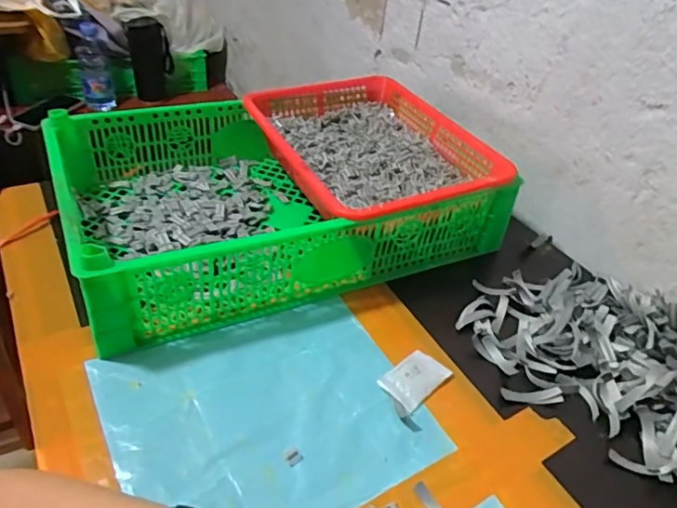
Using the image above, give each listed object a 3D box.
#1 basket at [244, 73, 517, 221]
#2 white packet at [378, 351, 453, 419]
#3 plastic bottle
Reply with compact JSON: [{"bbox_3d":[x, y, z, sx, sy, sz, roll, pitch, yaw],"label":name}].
[{"bbox_3d":[0.042,-0.127,0.672,0.252,0.070,0.308,-13,42,-24],"label":"basket"},{"bbox_3d":[0.068,0.114,0.483,0.039,0.012,0.072,35,45,31],"label":"white packet"},{"bbox_3d":[-0.590,-0.452,1.281,0.066,0.179,0.065,-12,10,-23],"label":"plastic bottle"}]

